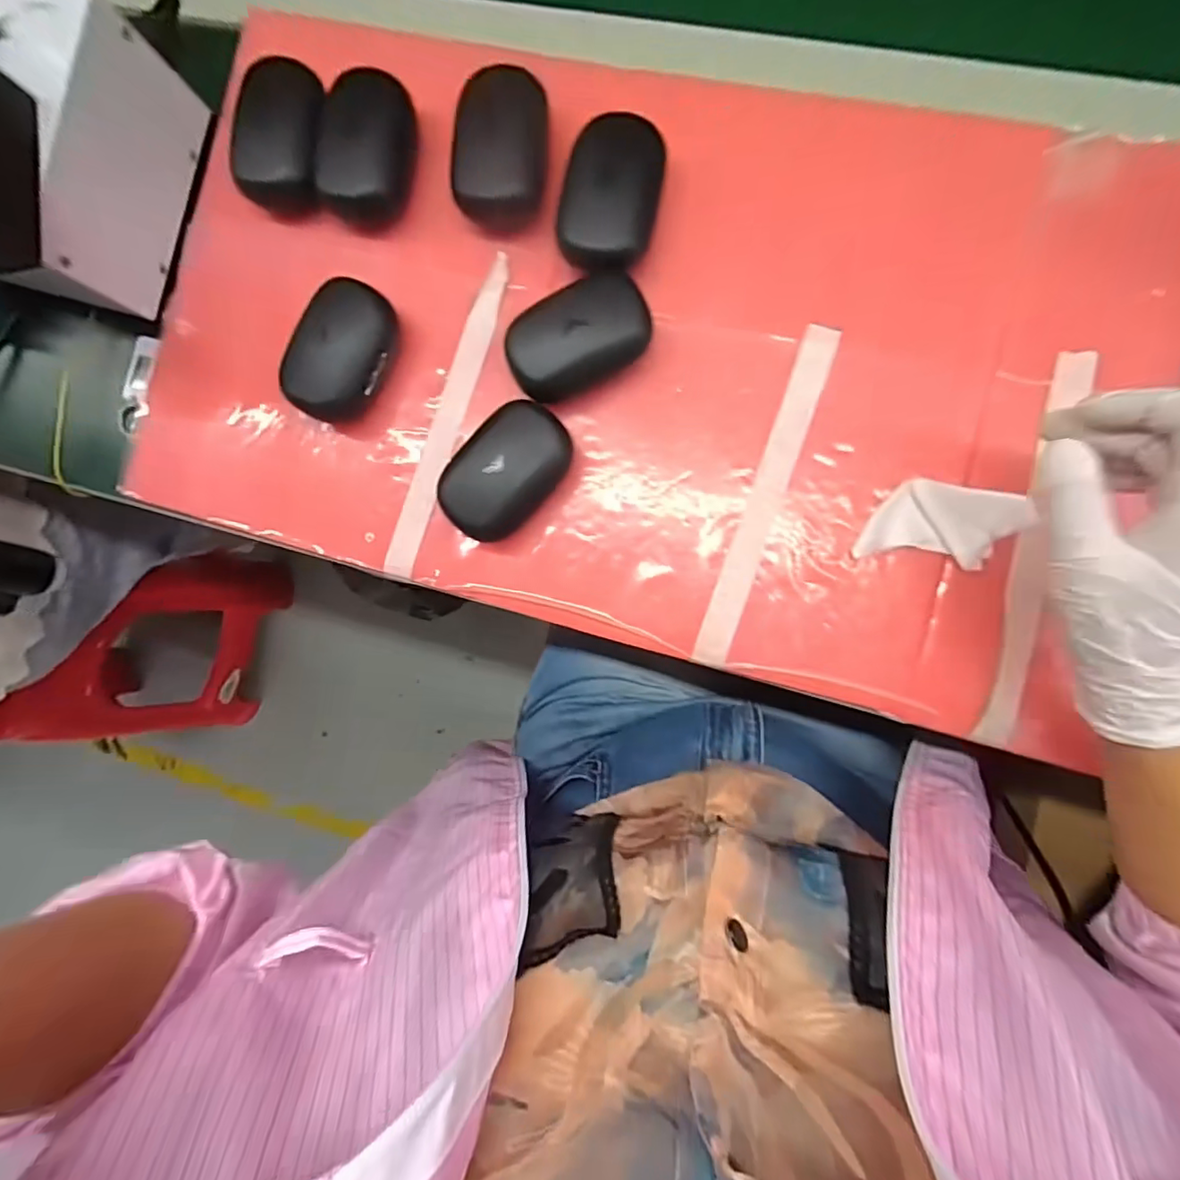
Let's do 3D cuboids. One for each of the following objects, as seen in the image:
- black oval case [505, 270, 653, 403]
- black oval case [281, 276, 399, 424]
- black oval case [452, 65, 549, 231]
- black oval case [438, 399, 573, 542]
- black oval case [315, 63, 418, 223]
[{"bbox_3d":[-0.006,-0.147,0.330,0.082,0.034,0.053,-25,86,8],"label":"black oval case"},{"bbox_3d":[-0.155,-0.148,0.353,0.055,0.029,0.084,27,94,8],"label":"black oval case"},{"bbox_3d":[-0.052,-0.265,0.338,0.058,0.031,0.081,11,92,9],"label":"black oval case"},{"bbox_3d":[-0.050,-0.070,0.334,0.053,0.038,0.084,43,96,7],"label":"black oval case"},{"bbox_3d":[-0.139,-0.280,0.352,0.048,0.027,0.083,8,91,9],"label":"black oval case"}]

